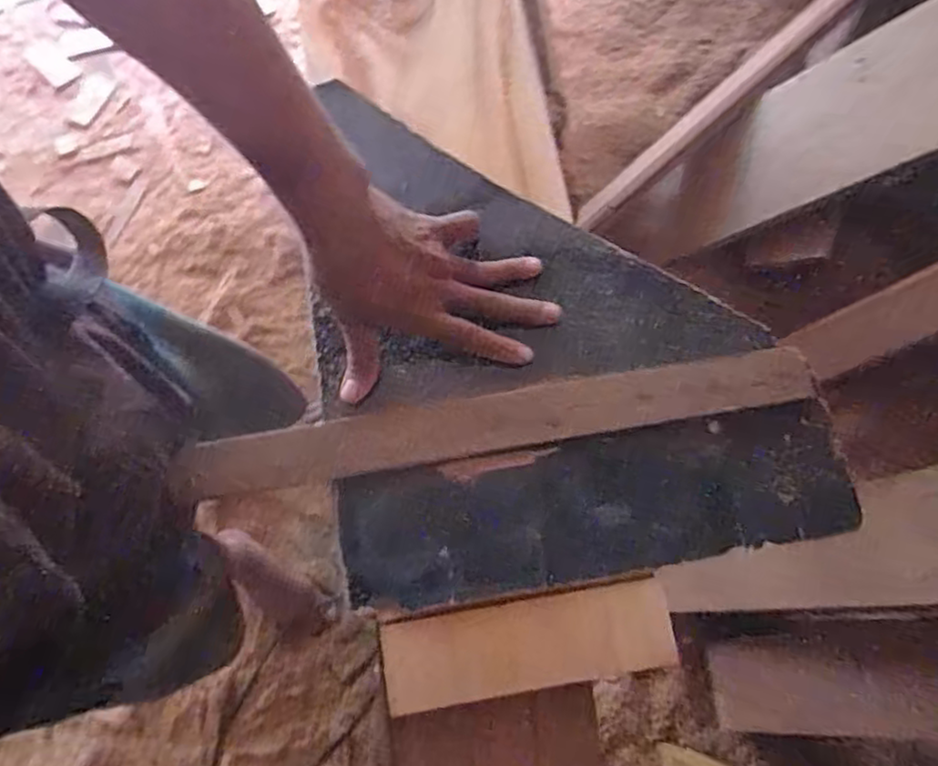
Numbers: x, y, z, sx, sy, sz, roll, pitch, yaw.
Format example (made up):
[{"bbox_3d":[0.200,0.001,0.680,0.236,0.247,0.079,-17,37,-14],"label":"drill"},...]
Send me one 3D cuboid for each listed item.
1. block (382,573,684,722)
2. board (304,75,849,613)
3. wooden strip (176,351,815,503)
[{"bbox_3d":[0.038,0.172,0.456,0.184,0.011,0.056,-9,76,-3],"label":"block"},{"bbox_3d":[0.058,-0.053,0.514,0.334,0.023,0.381,-9,76,-3],"label":"board"},{"bbox_3d":[0.022,0.027,0.488,0.429,0.012,0.043,-9,76,-3],"label":"wooden strip"}]

